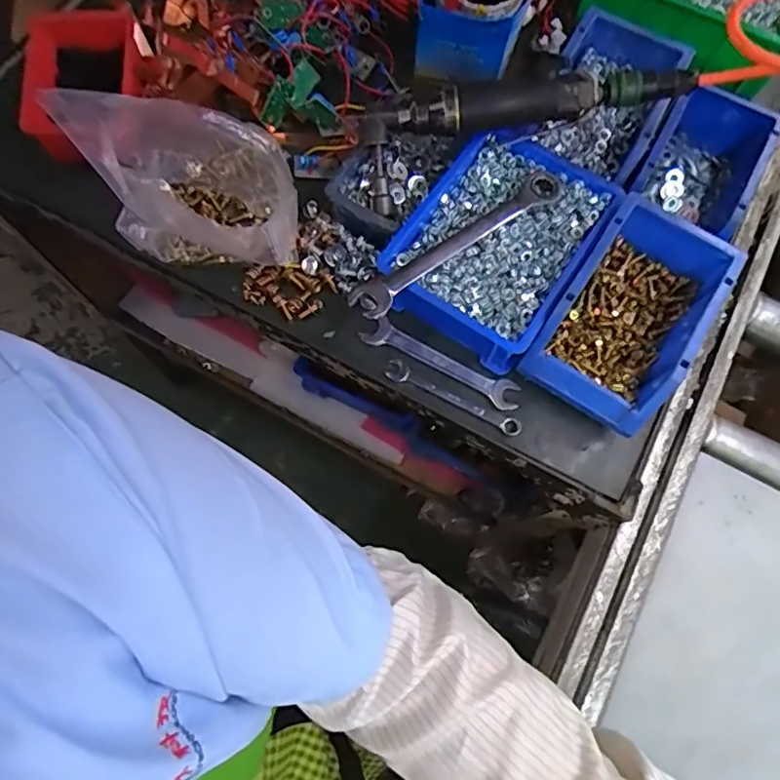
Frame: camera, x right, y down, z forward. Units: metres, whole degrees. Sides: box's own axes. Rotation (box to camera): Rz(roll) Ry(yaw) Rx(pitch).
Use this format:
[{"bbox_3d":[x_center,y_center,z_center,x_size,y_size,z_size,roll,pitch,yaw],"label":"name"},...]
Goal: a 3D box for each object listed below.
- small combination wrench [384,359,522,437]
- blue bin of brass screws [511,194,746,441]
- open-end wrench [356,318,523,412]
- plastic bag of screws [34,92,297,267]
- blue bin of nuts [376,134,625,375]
[{"bbox_3d":[0.056,0.007,0.503,0.130,0.005,0.019,28,74,8],"label":"small combination wrench"},{"bbox_3d":[0.209,-0.066,0.495,0.114,0.075,0.186,33,74,9],"label":"blue bin of brass screws"},{"bbox_3d":[0.047,-0.025,0.510,0.150,0.008,0.027,27,74,8],"label":"open-end wrench"},{"bbox_3d":[-0.179,-0.181,0.501,0.171,0.116,0.145,-14,73,-5],"label":"plastic bag of screws"},{"bbox_3d":[0.099,-0.132,0.520,0.146,0.062,0.209,34,75,9],"label":"blue bin of nuts"}]

